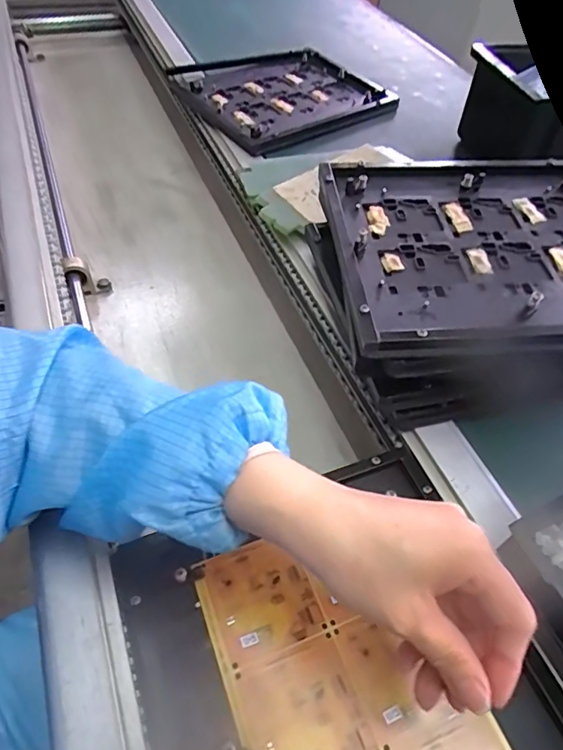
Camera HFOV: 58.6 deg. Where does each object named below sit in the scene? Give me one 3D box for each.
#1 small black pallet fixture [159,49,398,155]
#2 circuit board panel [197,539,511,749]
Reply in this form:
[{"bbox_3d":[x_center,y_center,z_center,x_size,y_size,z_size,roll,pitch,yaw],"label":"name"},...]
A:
[{"bbox_3d":[-0.010,-0.452,0.790,0.270,0.021,0.290,-27,58,-23],"label":"small black pallet fixture"},{"bbox_3d":[0.044,0.194,0.302,0.138,0.004,0.206,-15,54,-16],"label":"circuit board panel"}]

